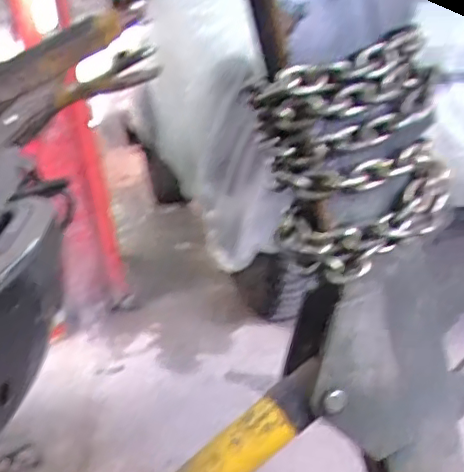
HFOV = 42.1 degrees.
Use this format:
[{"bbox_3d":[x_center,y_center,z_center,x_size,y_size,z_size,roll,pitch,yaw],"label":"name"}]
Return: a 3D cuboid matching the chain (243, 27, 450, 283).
[{"bbox_3d":[0.134,-0.085,0.661,0.189,0.217,0.148,-3,15,16],"label":"chain"}]

